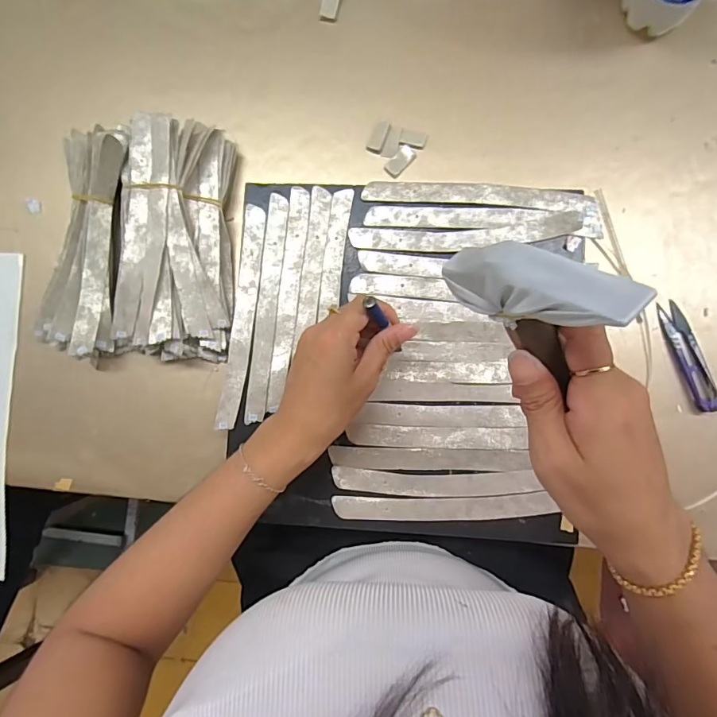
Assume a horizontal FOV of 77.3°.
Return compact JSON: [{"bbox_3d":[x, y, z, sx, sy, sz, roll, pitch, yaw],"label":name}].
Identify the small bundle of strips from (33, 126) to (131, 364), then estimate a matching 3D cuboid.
[{"bbox_3d":[-0.253,-0.108,0.415,0.073,0.039,0.215,6,87,3],"label":"small bundle of strips"}]

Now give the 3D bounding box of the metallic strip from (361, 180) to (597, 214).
[{"bbox_3d":[0.105,-0.144,0.394,0.199,0.004,0.022,5,86,3],"label":"metallic strip"}]

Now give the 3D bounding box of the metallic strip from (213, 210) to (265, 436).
[{"bbox_3d":[-0.103,-0.037,0.400,0.021,0.004,0.199,7,87,8],"label":"metallic strip"}]

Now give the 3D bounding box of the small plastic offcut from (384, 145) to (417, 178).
[{"bbox_3d":[0.040,-0.187,0.423,0.017,0.004,0.032,41,89,5],"label":"small plastic offcut"}]

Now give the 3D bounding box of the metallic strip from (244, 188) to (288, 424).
[{"bbox_3d":[-0.081,-0.045,0.398,0.019,0.004,0.202,6,87,3],"label":"metallic strip"}]

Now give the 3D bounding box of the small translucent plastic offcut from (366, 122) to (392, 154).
[{"bbox_3d":[0.019,-0.208,0.419,0.015,0.004,0.030,24,88,4],"label":"small translucent plastic offcut"}]

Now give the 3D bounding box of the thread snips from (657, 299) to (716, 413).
[{"bbox_3d":[0.292,-0.002,0.395,0.025,0.011,0.100,-18,85,2],"label":"thread snips"}]

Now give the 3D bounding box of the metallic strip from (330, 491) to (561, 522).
[{"bbox_3d":[0.071,0.127,0.379,0.182,0.004,0.021,-2,86,3],"label":"metallic strip"}]

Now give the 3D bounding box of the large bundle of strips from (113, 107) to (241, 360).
[{"bbox_3d":[-0.166,-0.108,0.409,0.109,0.045,0.212,6,87,3],"label":"large bundle of strips"}]

